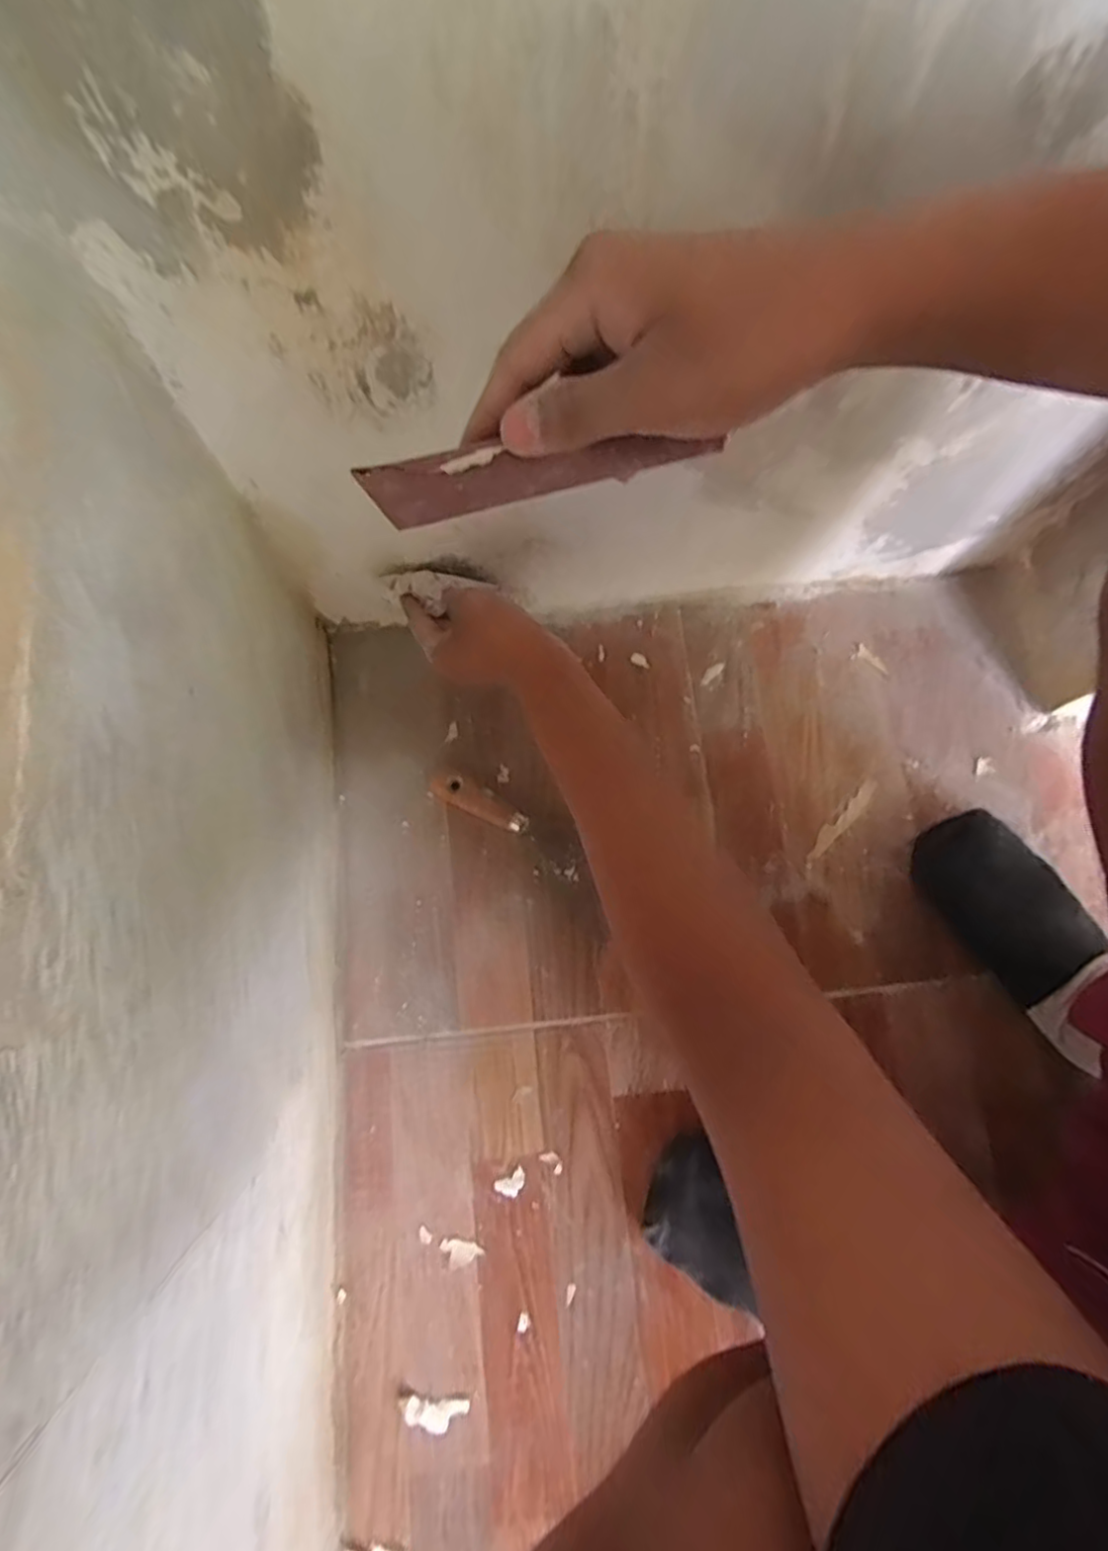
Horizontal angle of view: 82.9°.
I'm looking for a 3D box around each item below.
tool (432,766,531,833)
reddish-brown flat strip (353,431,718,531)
[{"bbox_3d":[-0.063,0.021,0.539,0.089,0.013,0.029,30,79,6],"label":"tool"},{"bbox_3d":[-0.005,-0.119,0.245,0.133,0.029,0.011,-7,78,2],"label":"reddish-brown flat strip"}]

